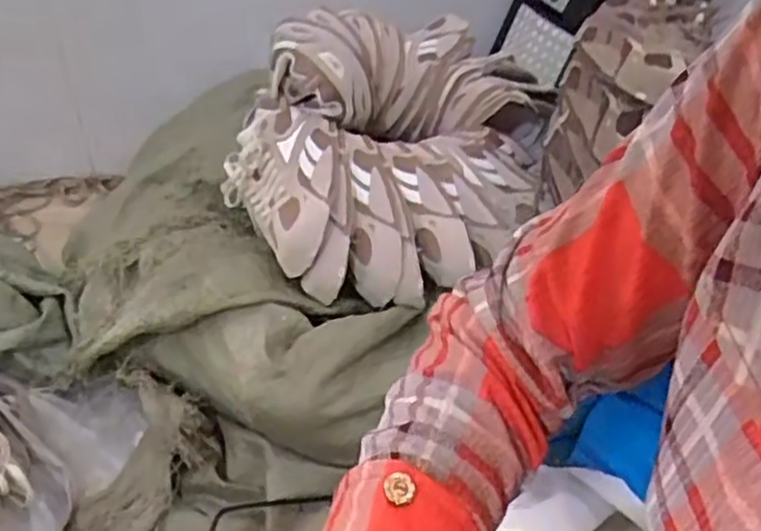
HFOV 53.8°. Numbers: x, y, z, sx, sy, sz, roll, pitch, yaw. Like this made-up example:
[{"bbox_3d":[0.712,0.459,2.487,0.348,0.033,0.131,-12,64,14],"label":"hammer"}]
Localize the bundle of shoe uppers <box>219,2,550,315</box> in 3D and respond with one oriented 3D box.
[{"bbox_3d":[0.034,-0.176,0.983,0.394,0.193,0.493,9,41,8],"label":"bundle of shoe uppers"}]

